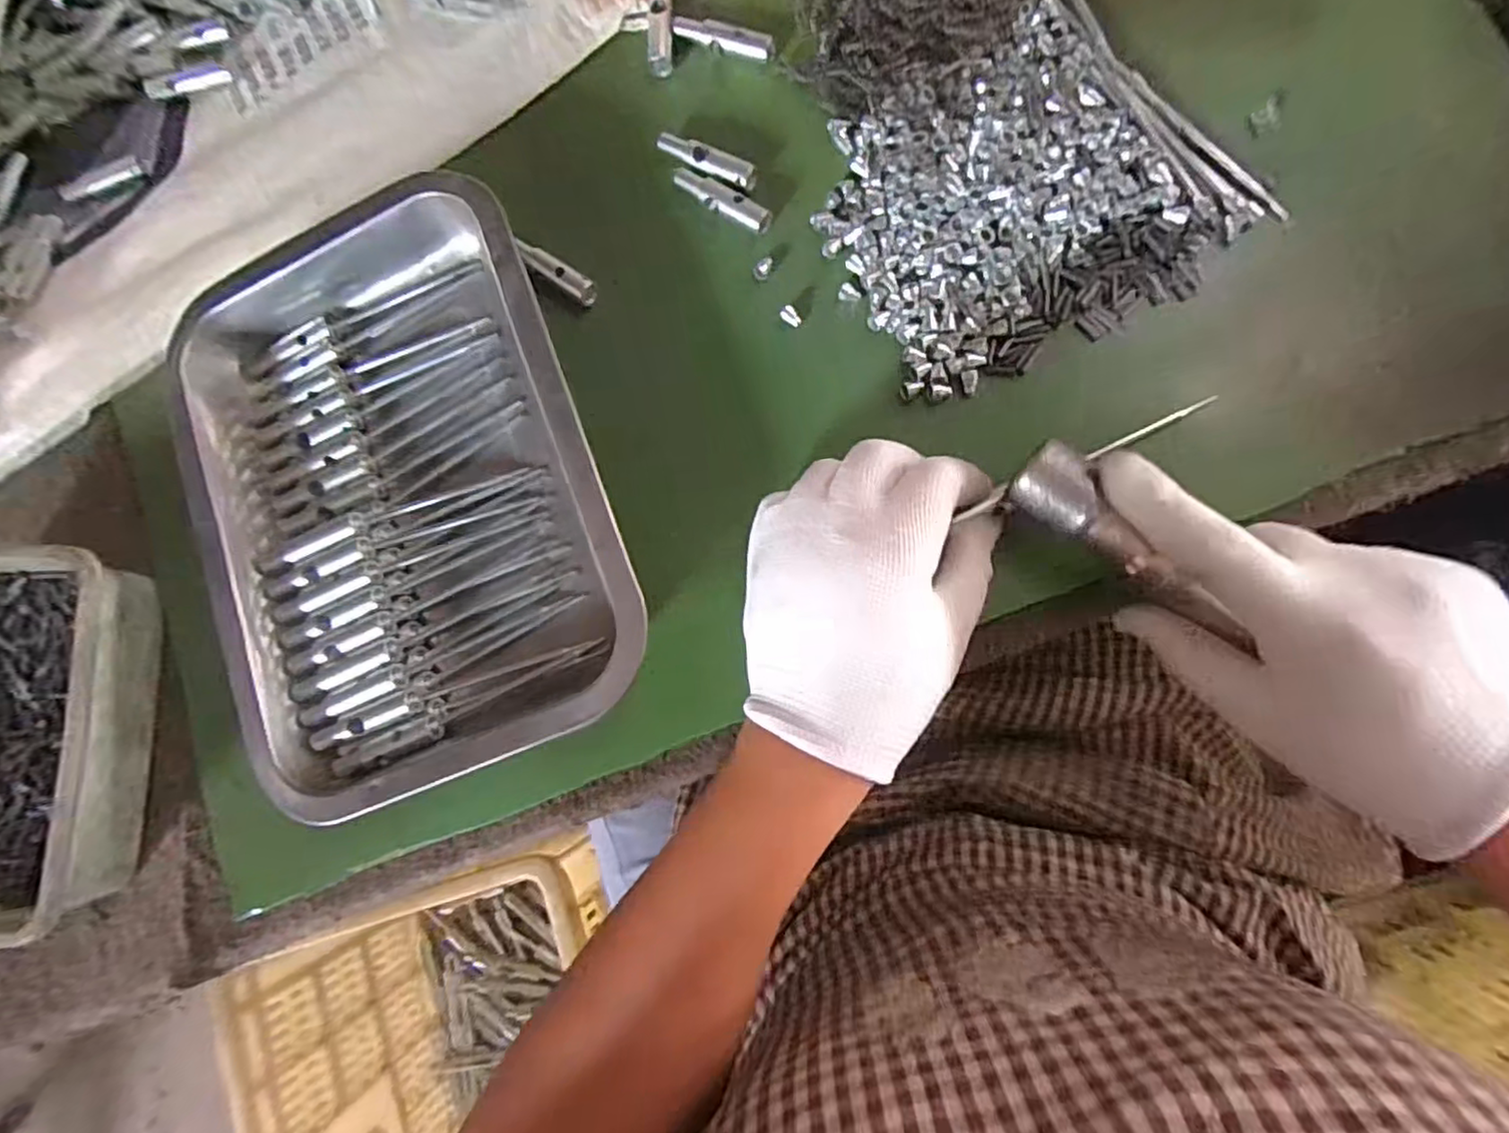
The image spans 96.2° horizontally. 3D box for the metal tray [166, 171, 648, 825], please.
[{"bbox_3d":[-0.162,-0.036,0.309,0.189,0.042,0.262,-23,82,6],"label":"metal tray"}]

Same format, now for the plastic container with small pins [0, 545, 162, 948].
[{"bbox_3d":[-0.371,0.084,0.334,0.131,0.042,0.184,0,85,9],"label":"plastic container with small pins"}]

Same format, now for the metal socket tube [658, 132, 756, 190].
[{"bbox_3d":[-0.022,-0.191,0.320,0.050,0.009,0.013,30,90,10],"label":"metal socket tube"}]

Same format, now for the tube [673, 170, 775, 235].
[{"bbox_3d":[-0.015,-0.171,0.316,0.052,0.007,0.012,32,90,10],"label":"tube"}]

